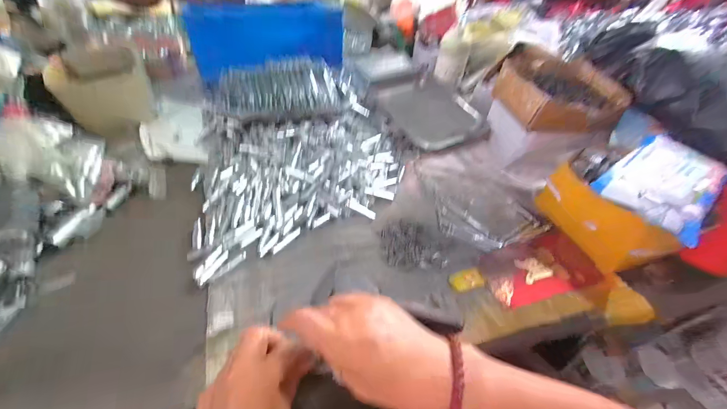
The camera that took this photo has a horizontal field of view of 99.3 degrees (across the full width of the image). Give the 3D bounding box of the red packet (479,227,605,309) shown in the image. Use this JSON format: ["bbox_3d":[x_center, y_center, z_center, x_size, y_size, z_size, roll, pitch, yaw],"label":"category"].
[{"bbox_3d":[0.247,0.088,0.436,0.161,0.011,0.086,-13,51,-16],"label":"red packet"}]

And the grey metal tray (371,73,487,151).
[{"bbox_3d":[0.147,-0.219,0.694,0.180,0.028,0.253,-15,51,-18],"label":"grey metal tray"}]

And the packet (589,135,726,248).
[{"bbox_3d":[0.391,-0.028,0.394,0.156,0.034,0.112,-25,55,-25],"label":"packet"}]

